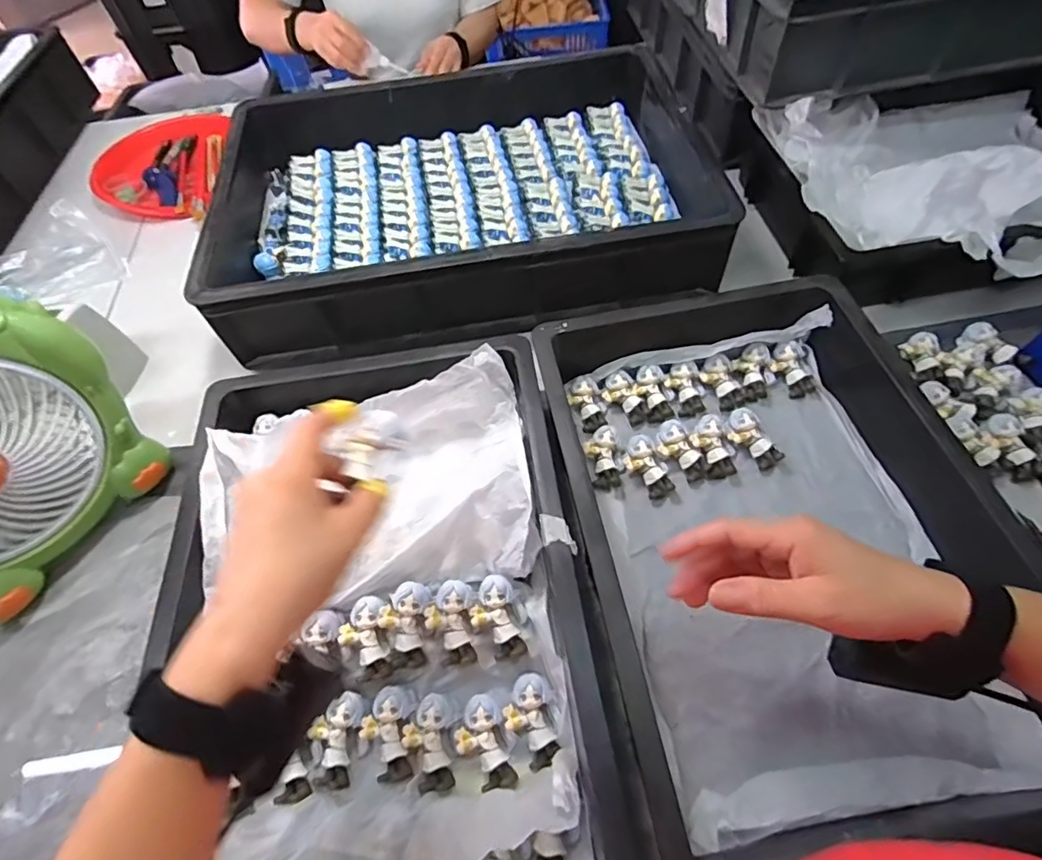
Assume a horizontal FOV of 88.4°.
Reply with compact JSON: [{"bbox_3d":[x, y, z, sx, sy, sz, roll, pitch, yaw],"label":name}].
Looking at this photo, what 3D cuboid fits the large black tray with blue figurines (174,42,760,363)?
[{"bbox_3d":[-0.079,-0.304,0.699,0.574,0.119,0.396,-9,57,-2],"label":"large black tray with blue figurines"}]

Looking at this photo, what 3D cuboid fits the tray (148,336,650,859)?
[{"bbox_3d":[-0.115,0.128,0.424,0.326,0.098,0.447,-9,57,-2],"label":"tray"}]

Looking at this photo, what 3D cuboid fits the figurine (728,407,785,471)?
[{"bbox_3d":[0.225,0.008,0.521,0.035,0.018,0.062,-25,71,-12],"label":"figurine"}]

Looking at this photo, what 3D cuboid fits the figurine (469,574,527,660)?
[{"bbox_3d":[-0.018,0.149,0.432,0.038,0.029,0.061,-27,87,-6],"label":"figurine"}]

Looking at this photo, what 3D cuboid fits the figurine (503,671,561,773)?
[{"bbox_3d":[0.008,0.219,0.404,0.036,0.019,0.062,-8,57,-1],"label":"figurine"}]

